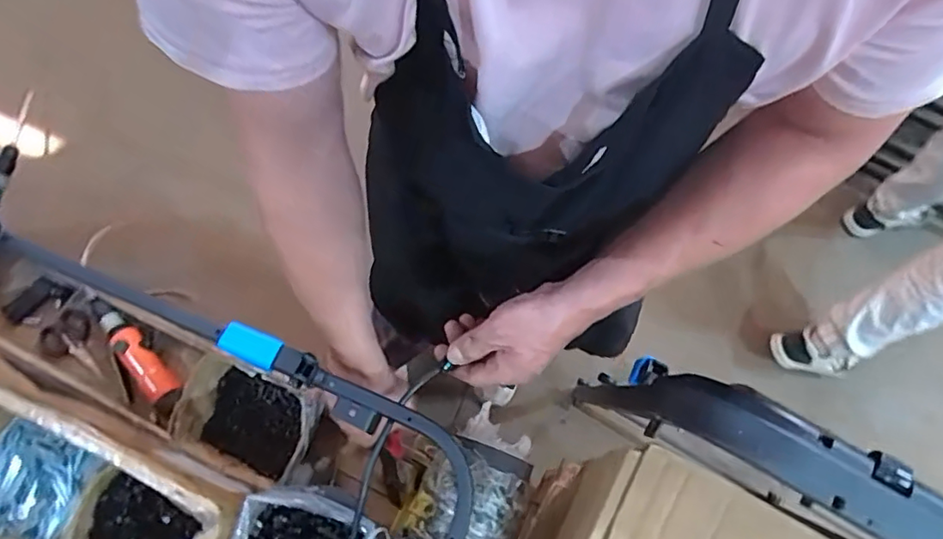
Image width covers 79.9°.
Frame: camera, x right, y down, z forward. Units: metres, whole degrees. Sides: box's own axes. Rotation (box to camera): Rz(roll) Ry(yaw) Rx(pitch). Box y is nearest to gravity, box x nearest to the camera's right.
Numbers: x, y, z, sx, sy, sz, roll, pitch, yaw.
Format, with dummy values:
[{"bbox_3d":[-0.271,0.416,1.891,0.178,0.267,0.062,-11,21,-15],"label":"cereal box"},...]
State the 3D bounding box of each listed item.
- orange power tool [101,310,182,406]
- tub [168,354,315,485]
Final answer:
[{"bbox_3d":[-0.464,0.123,0.781,0.043,0.047,0.148,-38,73,-16],"label":"orange power tool"},{"bbox_3d":[-0.280,0.188,0.710,0.168,0.078,0.108,22,68,7],"label":"tub"}]

